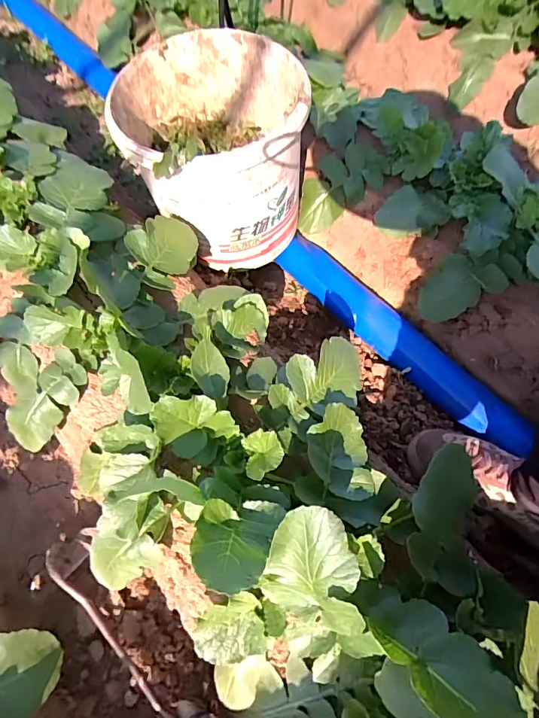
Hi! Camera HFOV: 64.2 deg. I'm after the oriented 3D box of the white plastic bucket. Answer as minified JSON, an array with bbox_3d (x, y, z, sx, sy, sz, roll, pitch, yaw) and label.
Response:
[{"bbox_3d":[-0.084,-0.300,0.639,0.238,0.228,0.246,1,63,-2],"label":"white plastic bucket"}]

